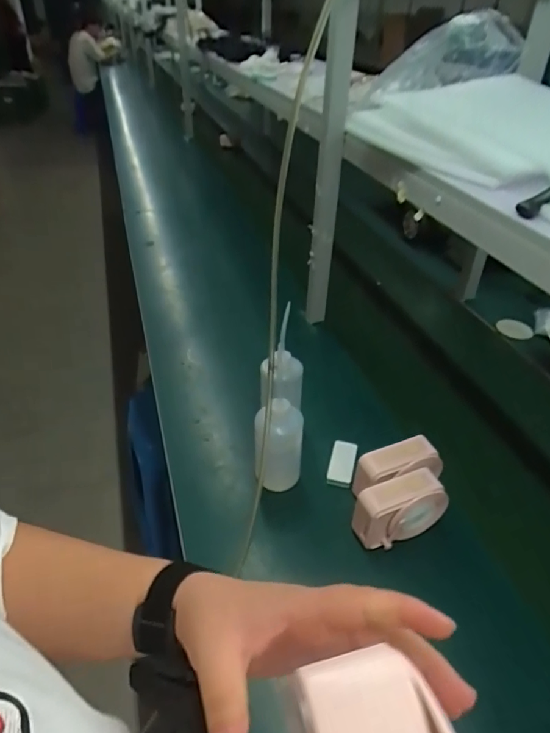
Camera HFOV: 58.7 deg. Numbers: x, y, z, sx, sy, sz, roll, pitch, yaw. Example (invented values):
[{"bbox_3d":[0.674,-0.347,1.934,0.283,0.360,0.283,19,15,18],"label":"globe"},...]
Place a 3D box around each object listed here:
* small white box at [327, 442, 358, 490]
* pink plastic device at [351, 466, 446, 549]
[{"bbox_3d":[0.118,0.168,0.853,0.040,0.022,0.090,12,39,11],"label":"small white box"},{"bbox_3d":[0.178,0.216,0.723,0.136,0.095,0.069,-17,42,-24],"label":"pink plastic device"}]

